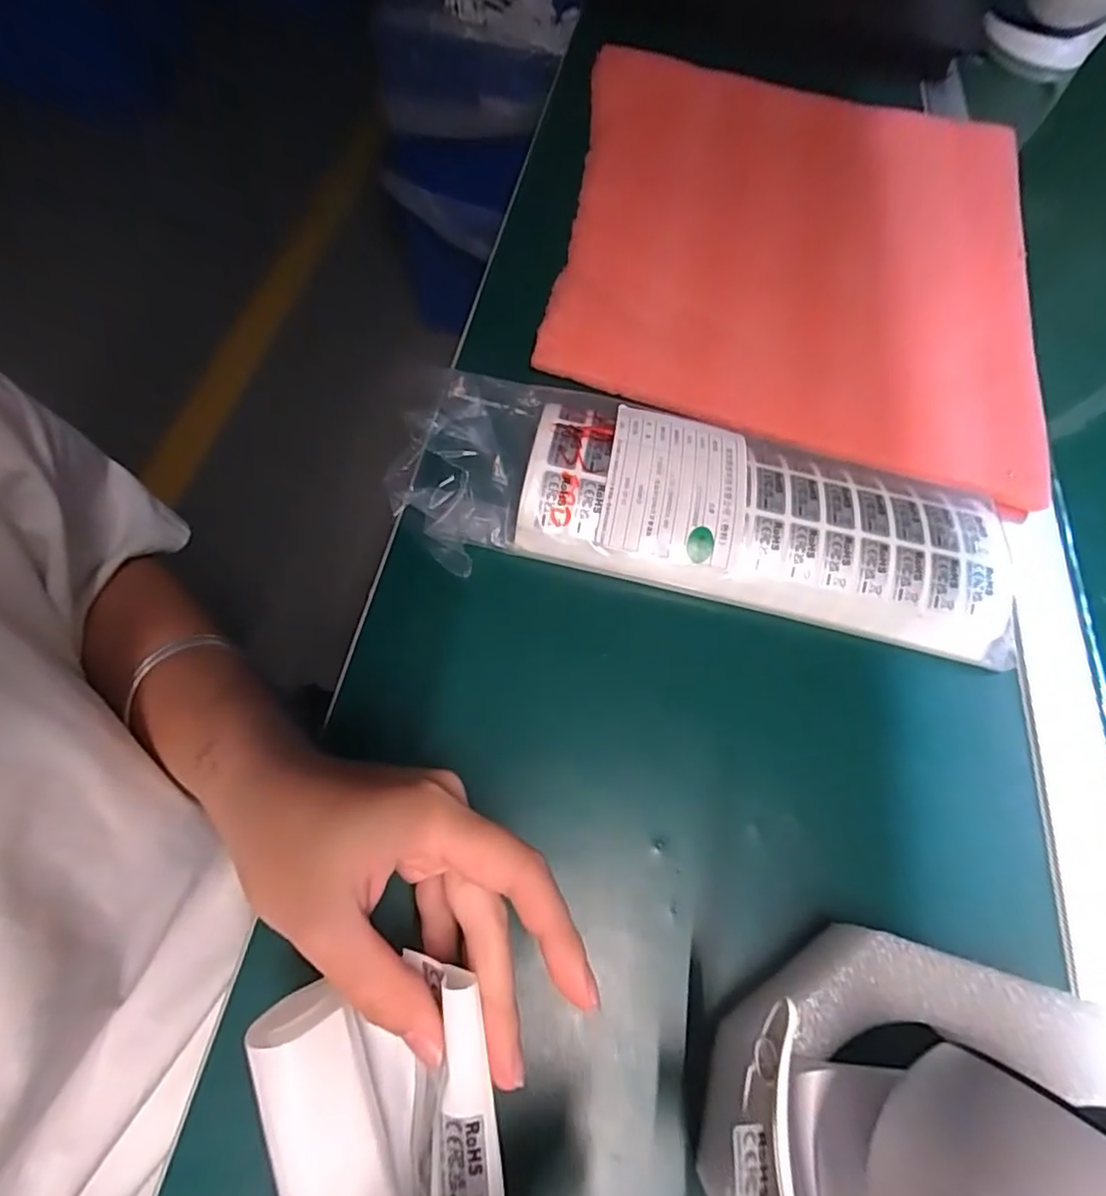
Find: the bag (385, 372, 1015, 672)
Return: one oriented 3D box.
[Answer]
[{"bbox_3d":[0.084,-0.050,0.316,0.327,0.032,0.110,15,64,2],"label":"bag"}]

